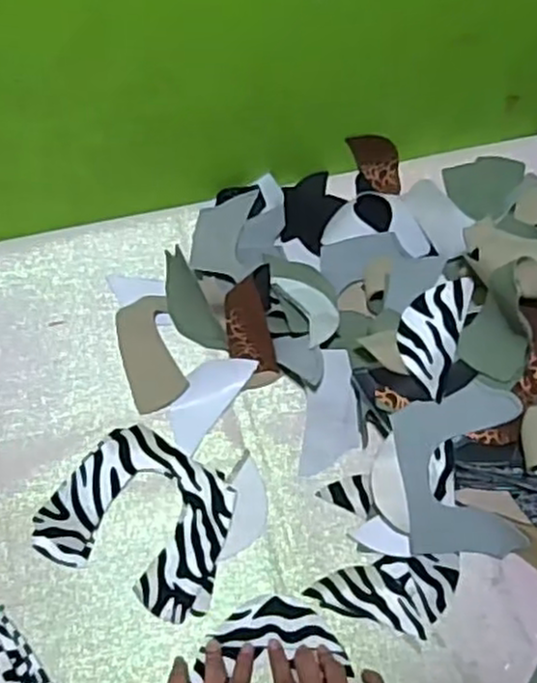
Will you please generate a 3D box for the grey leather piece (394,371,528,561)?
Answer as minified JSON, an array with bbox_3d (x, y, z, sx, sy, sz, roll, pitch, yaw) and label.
[{"bbox_3d":[0.163,0.116,0.622,0.097,0.029,0.150,-8,102,6],"label":"grey leather piece"}]

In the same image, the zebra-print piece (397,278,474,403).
[{"bbox_3d":[0.141,-0.008,0.632,0.052,0.007,0.105,14,81,12],"label":"zebra-print piece"}]

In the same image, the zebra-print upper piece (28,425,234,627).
[{"bbox_3d":[-0.108,0.152,0.636,0.158,0.008,0.130,24,70,8],"label":"zebra-print upper piece"}]

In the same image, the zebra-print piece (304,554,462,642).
[{"bbox_3d":[0.101,0.215,0.618,0.127,0.004,0.063,-1,69,-6],"label":"zebra-print piece"}]

